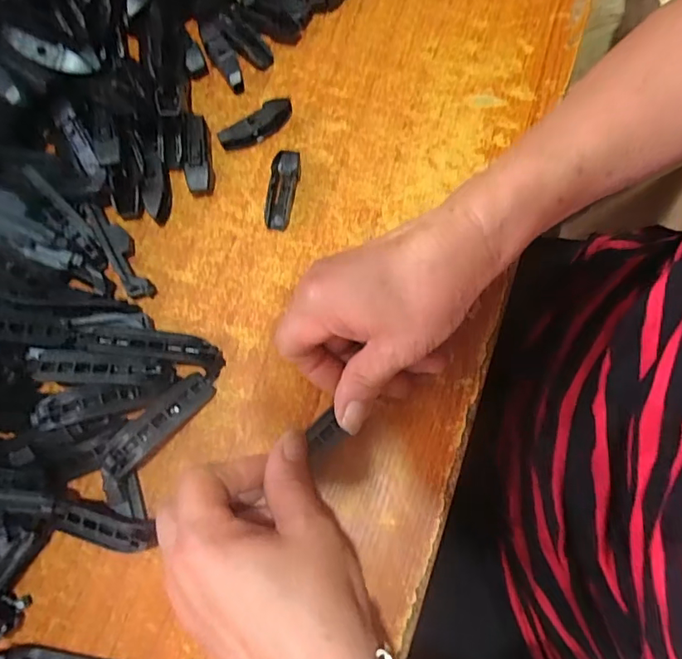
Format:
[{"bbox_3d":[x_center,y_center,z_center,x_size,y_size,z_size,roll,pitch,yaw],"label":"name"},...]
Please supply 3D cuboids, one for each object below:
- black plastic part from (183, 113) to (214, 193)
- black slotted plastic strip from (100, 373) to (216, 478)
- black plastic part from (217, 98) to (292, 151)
[{"bbox_3d":[-0.093,-0.114,0.334,0.017,0.015,0.051,-8,77,-3],"label":"black plastic part"},{"bbox_3d":[-0.102,0.053,0.288,0.019,0.009,0.070,41,62,8],"label":"black slotted plastic strip"},{"bbox_3d":[-0.056,-0.134,0.338,0.051,0.016,0.013,-33,80,-9],"label":"black plastic part"}]

